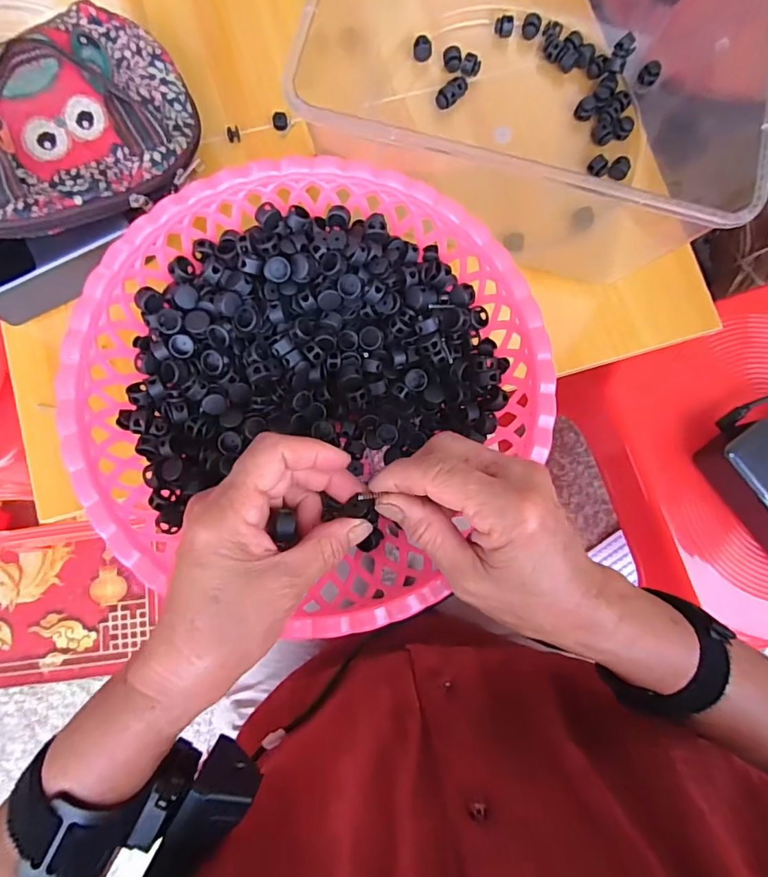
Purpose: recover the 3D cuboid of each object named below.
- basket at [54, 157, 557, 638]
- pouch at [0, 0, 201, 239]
[{"bbox_3d":[-0.049,-0.036,0.351,0.299,0.077,0.283,0,81,-2],"label":"basket"},{"bbox_3d":[-0.252,-0.236,0.376,0.202,0.033,0.161,-33,84,-7],"label":"pouch"}]

